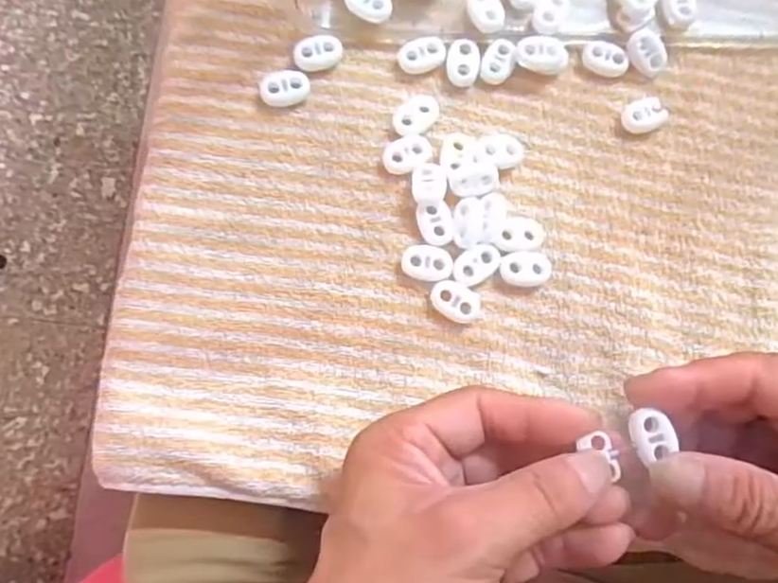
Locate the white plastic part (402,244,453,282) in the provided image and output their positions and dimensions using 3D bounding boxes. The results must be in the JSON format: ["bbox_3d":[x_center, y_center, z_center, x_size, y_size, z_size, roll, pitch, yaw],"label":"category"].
[{"bbox_3d":[0.017,-0.013,0.279,0.022,0.004,0.016,7,80,-3],"label":"white plastic part"}]

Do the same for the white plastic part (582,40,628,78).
[{"bbox_3d":[0.103,-0.110,0.302,0.021,0.005,0.015,10,80,-2],"label":"white plastic part"}]

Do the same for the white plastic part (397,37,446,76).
[{"bbox_3d":[0.016,-0.110,0.297,0.023,0.004,0.014,-18,82,-7],"label":"white plastic part"}]

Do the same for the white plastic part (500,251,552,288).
[{"bbox_3d":[0.061,-0.010,0.284,0.023,0.004,0.016,-4,81,-5],"label":"white plastic part"}]

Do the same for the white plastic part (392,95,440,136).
[{"bbox_3d":[0.012,-0.081,0.293,0.024,0.004,0.016,-44,86,-10],"label":"white plastic part"}]

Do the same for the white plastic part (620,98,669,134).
[{"bbox_3d":[0.120,-0.083,0.299,0.023,0.006,0.016,-23,83,-8],"label":"white plastic part"}]

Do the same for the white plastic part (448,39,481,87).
[{"bbox_3d":[0.035,-0.107,0.297,0.015,0.004,0.021,8,80,-3],"label":"white plastic part"}]

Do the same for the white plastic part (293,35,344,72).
[{"bbox_3d":[-0.032,-0.110,0.294,0.022,0.005,0.014,-15,82,-7],"label":"white plastic part"}]

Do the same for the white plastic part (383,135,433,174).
[{"bbox_3d":[0.008,-0.062,0.289,0.022,0.004,0.016,-31,84,-9],"label":"white plastic part"}]

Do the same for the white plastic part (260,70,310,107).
[{"bbox_3d":[-0.047,-0.093,0.290,0.022,0.006,0.016,-9,81,-6],"label":"white plastic part"}]

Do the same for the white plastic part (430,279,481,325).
[{"bbox_3d":[0.029,0.004,0.279,0.023,0.004,0.016,29,79,1],"label":"white plastic part"}]

